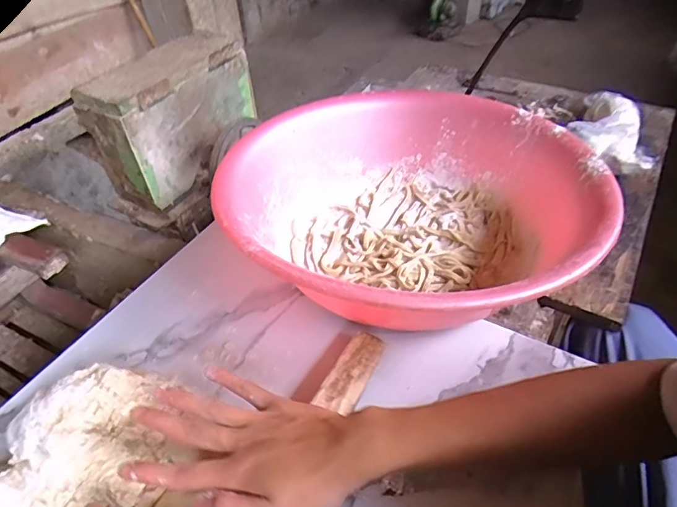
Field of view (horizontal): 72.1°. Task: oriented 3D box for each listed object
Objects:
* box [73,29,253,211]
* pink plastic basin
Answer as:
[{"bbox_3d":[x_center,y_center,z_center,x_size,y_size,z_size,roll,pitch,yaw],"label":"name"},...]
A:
[{"bbox_3d":[-0.333,-0.288,0.982,0.118,0.228,0.341,19,46,26],"label":"box"},{"bbox_3d":[0.086,-0.054,0.544,0.391,0.125,0.399,-3,40,2],"label":"pink plastic basin"}]

